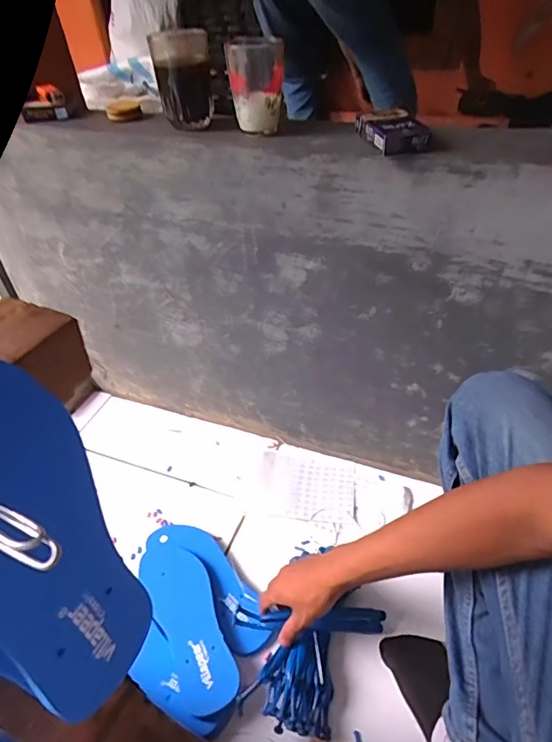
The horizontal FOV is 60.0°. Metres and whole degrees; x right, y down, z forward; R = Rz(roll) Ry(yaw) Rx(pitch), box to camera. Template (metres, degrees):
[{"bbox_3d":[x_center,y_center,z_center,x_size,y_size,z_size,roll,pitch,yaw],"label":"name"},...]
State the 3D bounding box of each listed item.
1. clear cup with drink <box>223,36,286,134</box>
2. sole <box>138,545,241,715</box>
[{"bbox_3d":[-0.022,-0.346,0.581,0.065,0.090,0.066,-3,43,2],"label":"clear cup with drink"},{"bbox_3d":[-0.121,0.337,0.662,0.085,0.019,0.246,-24,44,-18],"label":"sole"}]

